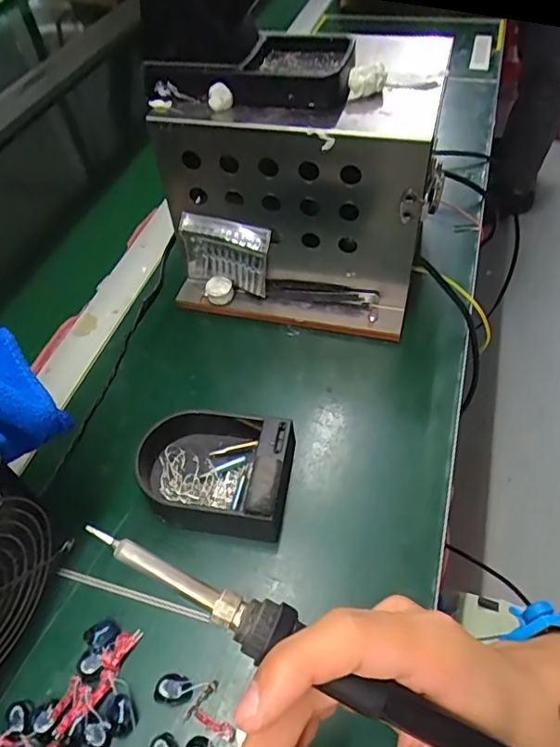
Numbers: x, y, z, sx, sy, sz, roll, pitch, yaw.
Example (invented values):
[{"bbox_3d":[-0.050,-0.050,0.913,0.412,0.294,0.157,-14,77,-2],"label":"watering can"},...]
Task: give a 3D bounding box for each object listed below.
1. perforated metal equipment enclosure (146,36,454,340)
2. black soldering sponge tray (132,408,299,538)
[{"bbox_3d":[0.018,-0.151,0.442,0.199,0.181,0.141,8,52,12],"label":"perforated metal equipment enclosure"},{"bbox_3d":[-0.047,0.063,0.368,0.110,0.038,0.082,7,51,11],"label":"black soldering sponge tray"}]

